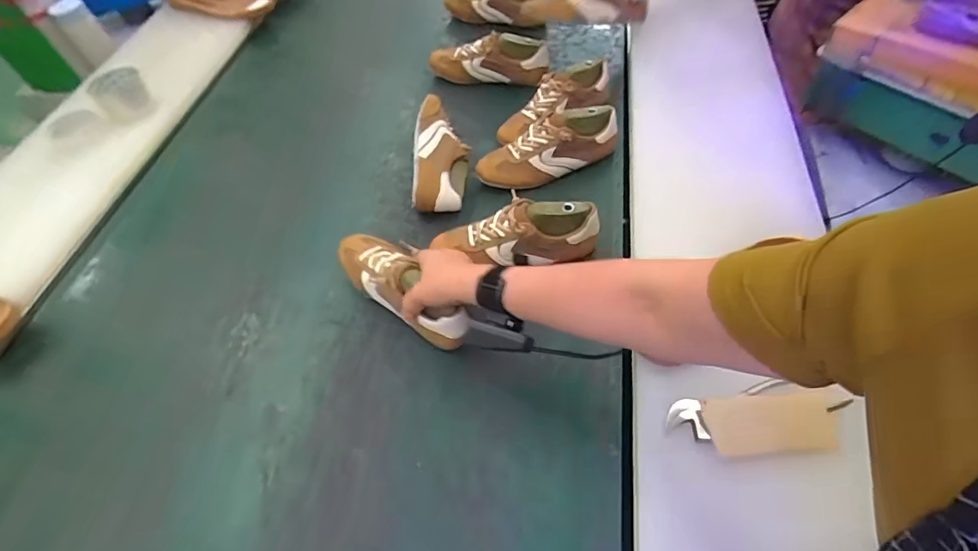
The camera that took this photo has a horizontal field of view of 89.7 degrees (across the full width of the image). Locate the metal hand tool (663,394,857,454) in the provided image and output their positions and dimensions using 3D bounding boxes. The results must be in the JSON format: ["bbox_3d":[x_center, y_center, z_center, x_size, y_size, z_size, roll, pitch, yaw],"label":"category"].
[{"bbox_3d":[0.260,0.145,0.488,0.153,0.028,0.051,-7,48,22],"label":"metal hand tool"}]

